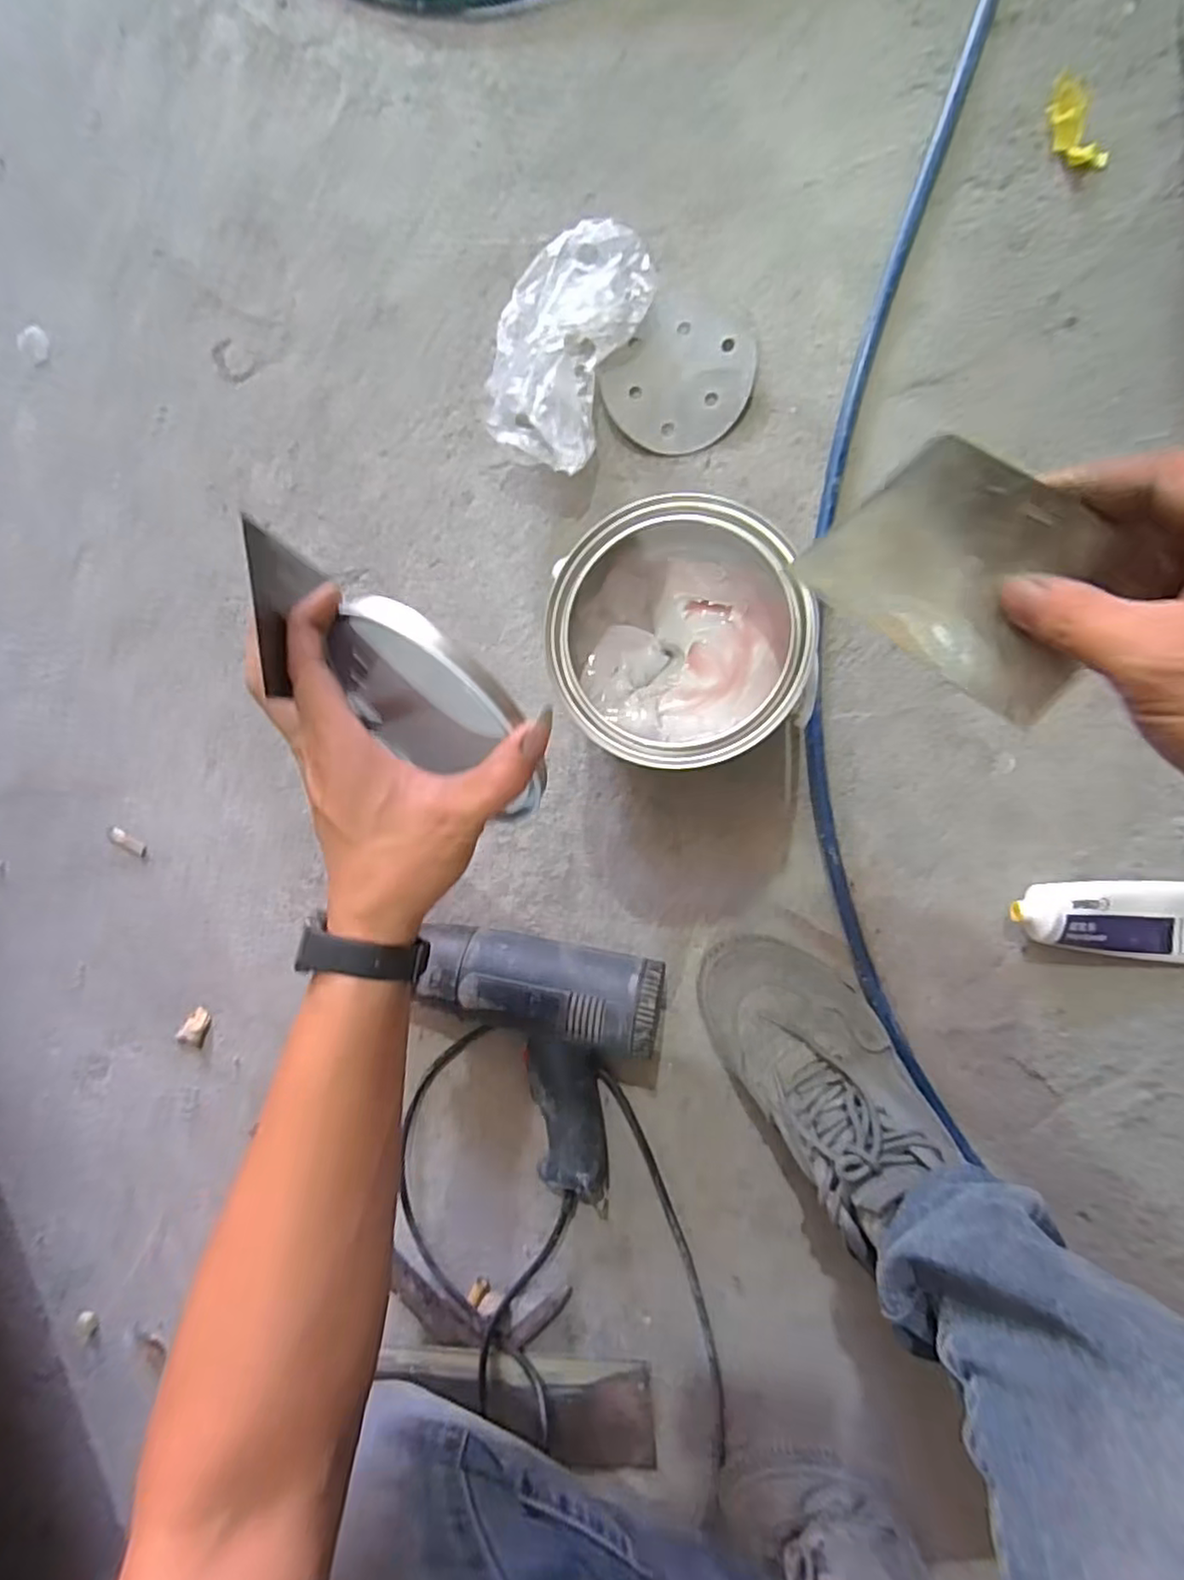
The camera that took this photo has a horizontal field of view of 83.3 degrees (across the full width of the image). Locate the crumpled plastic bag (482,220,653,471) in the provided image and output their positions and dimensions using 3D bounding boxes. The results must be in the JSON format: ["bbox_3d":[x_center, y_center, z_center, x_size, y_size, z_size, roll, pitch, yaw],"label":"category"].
[{"bbox_3d":[-0.023,-0.339,0.511,0.100,0.048,0.174,23,93,8],"label":"crumpled plastic bag"}]

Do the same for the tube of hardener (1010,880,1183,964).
[{"bbox_3d":[0.369,0.091,0.463,0.141,0.035,0.056,1,90,9],"label":"tube of hardener"}]

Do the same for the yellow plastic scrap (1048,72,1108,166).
[{"bbox_3d":[0.333,-0.456,0.457,0.025,0.018,0.060,-23,88,10],"label":"yellow plastic scrap"}]

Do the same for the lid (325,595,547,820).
[{"bbox_3d":[-0.078,-0.041,0.342,0.126,0.115,0.016,36,64,8],"label":"lid"}]

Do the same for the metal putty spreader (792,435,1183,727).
[{"bbox_3d":[0.147,-0.084,0.257,0.108,0.005,0.073,37,126,9],"label":"metal putty spreader"}]

